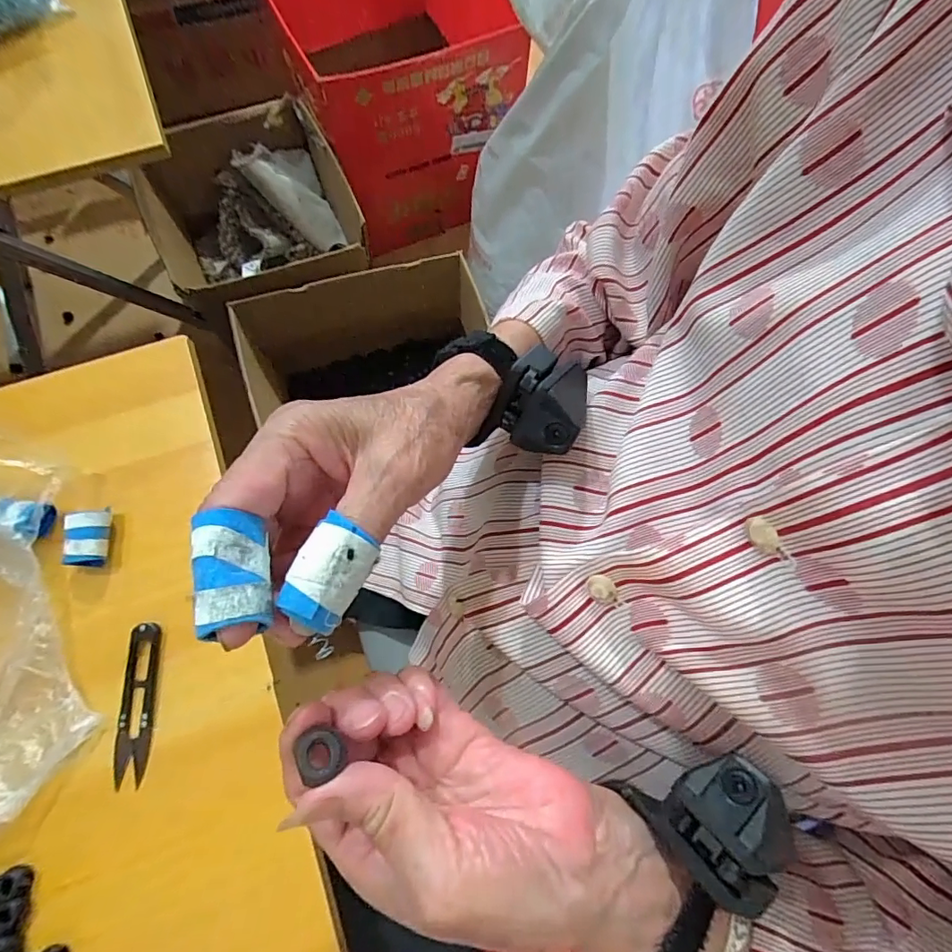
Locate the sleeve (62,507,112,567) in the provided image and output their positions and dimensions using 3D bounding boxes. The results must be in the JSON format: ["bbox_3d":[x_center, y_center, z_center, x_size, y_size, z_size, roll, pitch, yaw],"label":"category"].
[{"bbox_3d":[-0.282,0.046,0.369,0.028,0.026,0.039,-9,73,-4],"label":"sleeve"}]

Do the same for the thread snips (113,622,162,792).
[{"bbox_3d":[-0.234,0.155,0.345,0.023,0.006,0.102,-2,73,-2],"label":"thread snips"}]

